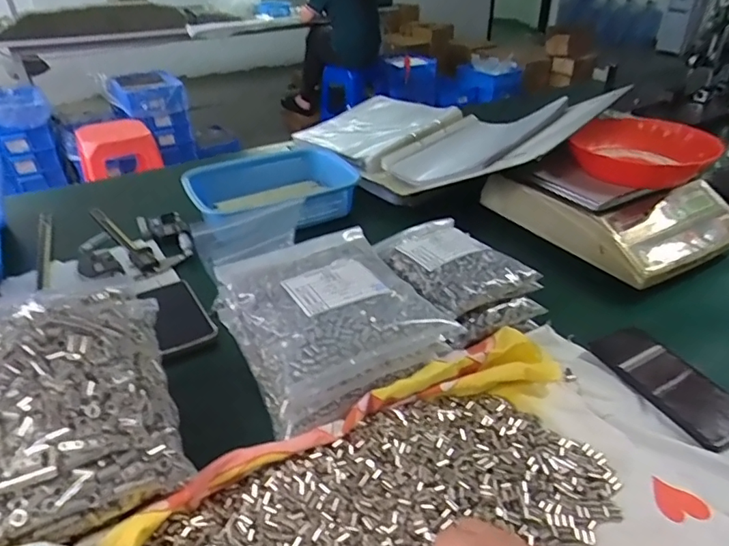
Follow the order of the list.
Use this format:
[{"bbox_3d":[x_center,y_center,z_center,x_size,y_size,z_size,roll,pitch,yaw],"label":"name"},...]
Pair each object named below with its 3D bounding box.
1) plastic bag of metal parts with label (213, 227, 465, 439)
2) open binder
[{"bbox_3d":[-0.043,0.041,0.570,0.189,0.086,0.219,-19,37,-25],"label":"plastic bag of metal parts with label"},{"bbox_3d":[0.135,-0.268,0.991,0.294,0.161,0.551,-28,41,-34],"label":"open binder"}]

